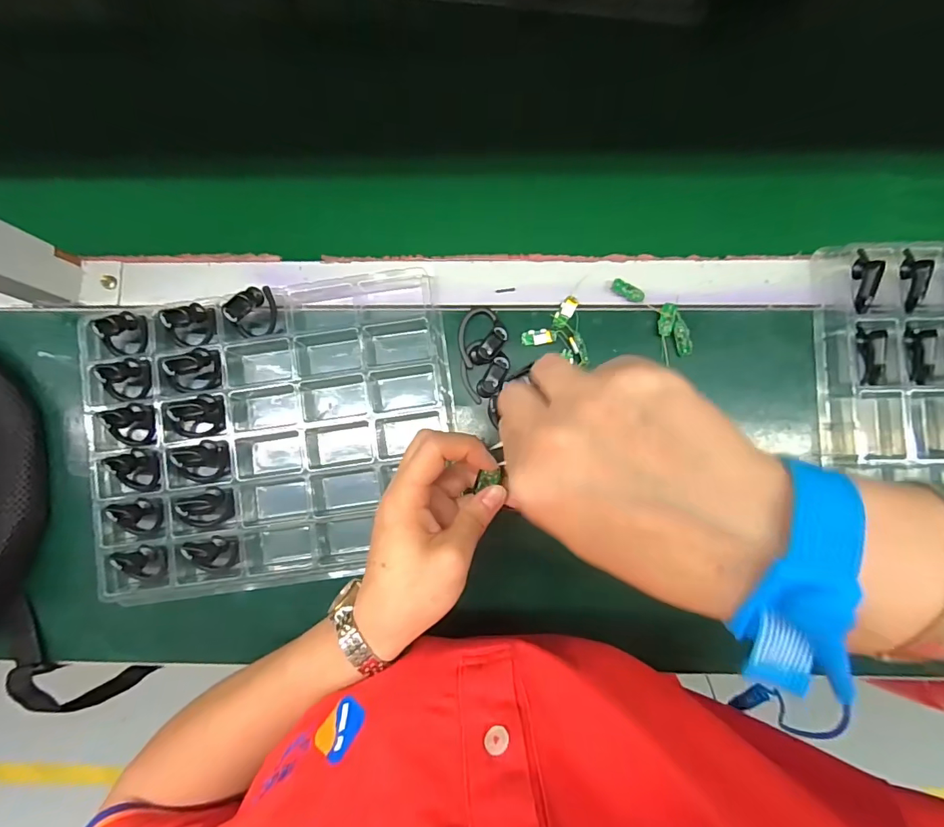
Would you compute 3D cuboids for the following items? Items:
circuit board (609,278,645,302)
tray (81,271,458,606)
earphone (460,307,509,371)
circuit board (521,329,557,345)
[{"bbox_3d":[0.129,-0.102,0.380,0.030,0.005,0.011,27,87,3],"label":"circuit board"},{"bbox_3d":[-0.159,0.017,0.366,0.293,0.032,0.230,-10,86,1],"label":"tray"},{"bbox_3d":[0.008,-0.064,0.383,0.040,0.011,0.046,-15,86,0],"label":"earphone"},{"bbox_3d":[0.056,-0.064,0.384,0.029,0.005,0.013,0,86,1],"label":"circuit board"}]

